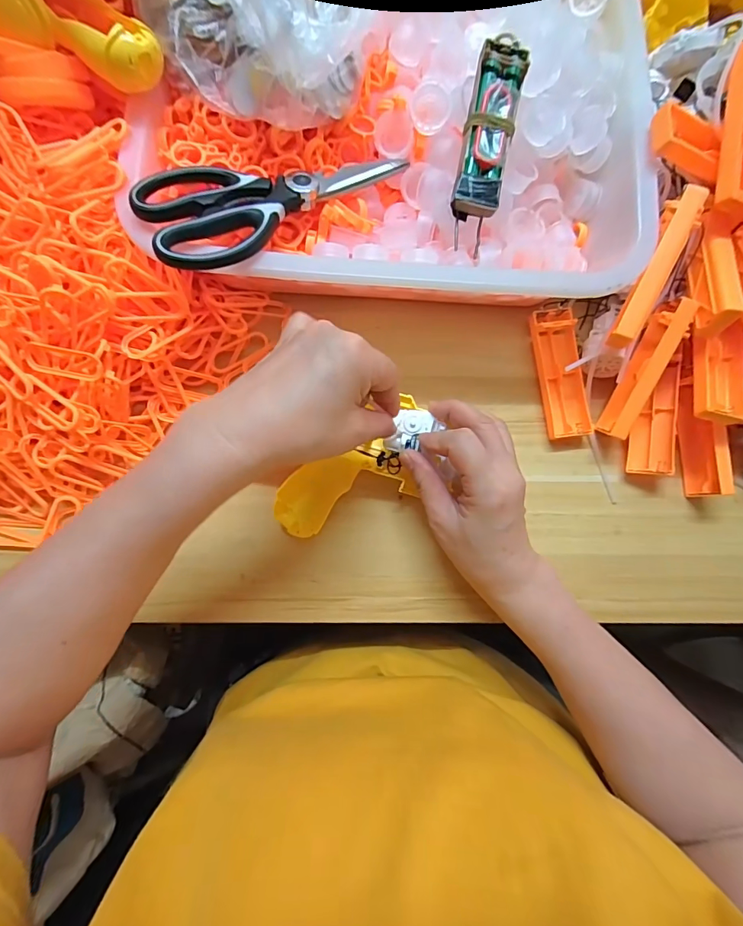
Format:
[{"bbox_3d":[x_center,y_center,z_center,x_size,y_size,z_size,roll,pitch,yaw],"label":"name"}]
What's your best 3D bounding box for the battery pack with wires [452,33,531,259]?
[{"bbox_3d":[0.081,-0.225,0.304,0.033,0.021,0.140,11,95,1],"label":"battery pack with wires"}]

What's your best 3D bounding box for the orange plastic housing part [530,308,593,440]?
[{"bbox_3d":[0.160,-0.076,0.363,0.036,0.017,0.107,-8,81,-2],"label":"orange plastic housing part"}]

